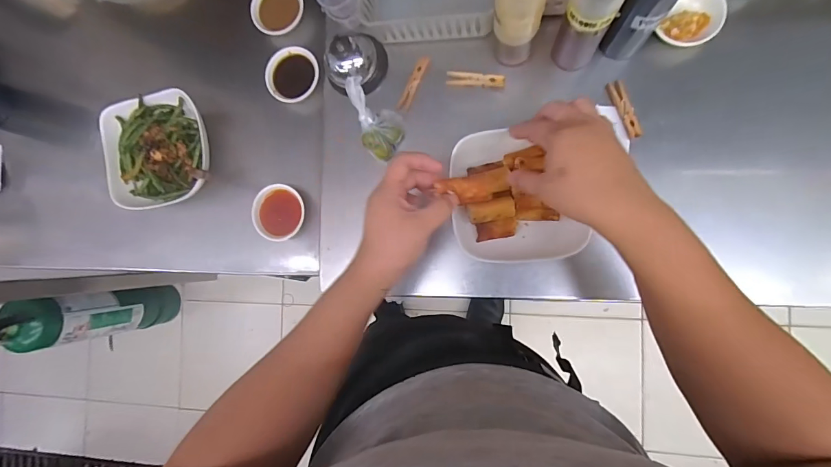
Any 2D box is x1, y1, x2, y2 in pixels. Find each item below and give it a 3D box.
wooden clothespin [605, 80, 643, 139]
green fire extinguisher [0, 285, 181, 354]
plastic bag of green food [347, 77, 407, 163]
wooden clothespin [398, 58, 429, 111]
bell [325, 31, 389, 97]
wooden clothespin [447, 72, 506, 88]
[{"bbox_3d":[0.240,-0.143,0.447,0.017,0.011,0.070,-19,85,8],"label":"wooden clothespin"},{"bbox_3d":[-0.856,0.221,1.057,0.108,0.481,0.126,-5,87,9],"label":"green fire extinguisher"},{"bbox_3d":[-0.047,-0.140,0.479,0.051,0.058,0.092,-26,84,7],"label":"plastic bag of green food"},{"bbox_3d":[-0.001,-0.192,0.494,0.014,0.011,0.075,28,92,9],"label":"wooden clothespin"},{"bbox_3d":[-0.079,-0.219,0.485,0.068,0.046,0.073,20,91,9],"label":"bell"},{"bbox_3d":[0.073,-0.186,0.473,0.069,0.013,0.015,5,88,9],"label":"wooden clothespin"}]

